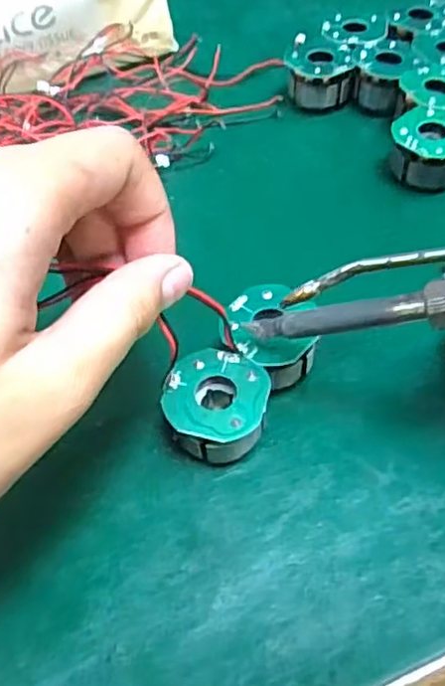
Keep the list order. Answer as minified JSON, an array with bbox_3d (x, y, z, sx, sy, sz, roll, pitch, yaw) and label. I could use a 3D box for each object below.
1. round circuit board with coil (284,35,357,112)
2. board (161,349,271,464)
[{"bbox_3d":[0.045,-0.127,0.300,0.030,0.023,0.028,-2,54,3],"label":"round circuit board with coil"},{"bbox_3d":[-0.001,0.021,0.199,0.032,0.021,0.031,-2,55,3],"label":"board"}]

